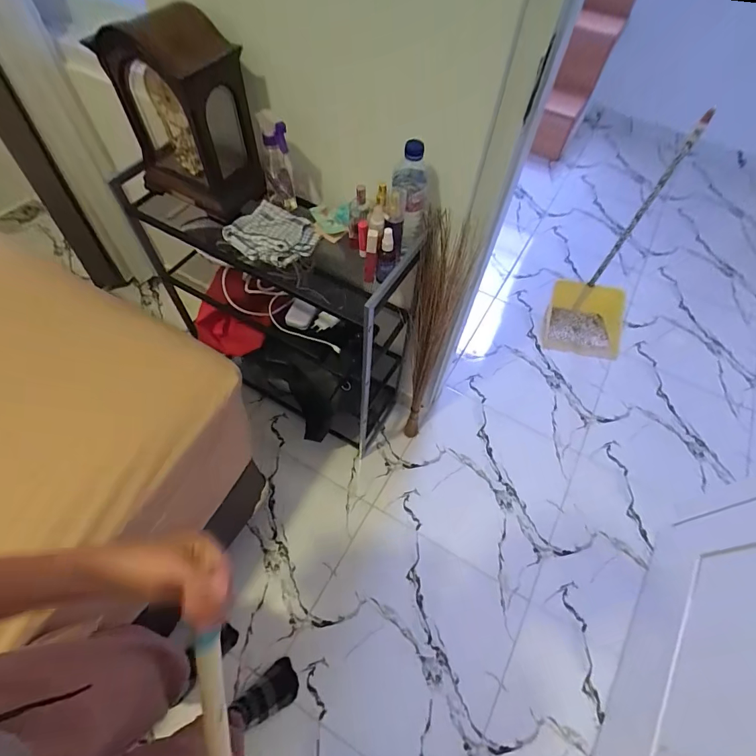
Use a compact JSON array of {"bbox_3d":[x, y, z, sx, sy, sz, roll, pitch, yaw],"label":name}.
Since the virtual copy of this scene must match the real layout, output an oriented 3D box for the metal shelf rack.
[{"bbox_3d":[-0.239,-0.150,1.102,0.608,0.688,0.248,27,61,13],"label":"metal shelf rack"}]

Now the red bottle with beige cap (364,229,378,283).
[{"bbox_3d":[-0.014,-0.222,0.764,0.023,0.121,0.015,-6,59,-7],"label":"red bottle with beige cap"}]

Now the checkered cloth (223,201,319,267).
[{"bbox_3d":[-0.203,-0.282,0.812,0.143,0.048,0.127,33,63,16],"label":"checkered cloth"}]

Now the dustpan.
[{"bbox_3d":[0.810,-0.374,1.311,0.279,0.705,0.247,14,60,7],"label":"dustpan"}]

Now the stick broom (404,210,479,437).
[{"bbox_3d":[0.120,-0.070,1.042,0.101,0.696,0.126,11,59,3],"label":"stick broom"}]

